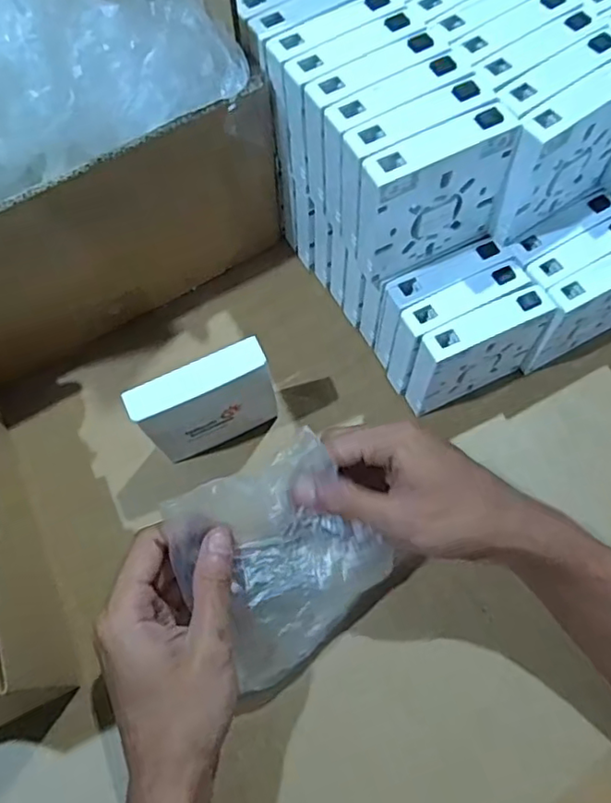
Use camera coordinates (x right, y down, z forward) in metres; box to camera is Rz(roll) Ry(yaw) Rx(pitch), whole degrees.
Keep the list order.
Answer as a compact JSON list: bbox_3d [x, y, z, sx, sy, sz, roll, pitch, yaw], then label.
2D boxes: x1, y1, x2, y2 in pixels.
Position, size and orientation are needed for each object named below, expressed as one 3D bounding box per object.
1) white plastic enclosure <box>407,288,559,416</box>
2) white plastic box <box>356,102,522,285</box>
[{"bbox_3d":[0.113,-0.030,0.407,0.087,0.087,0.024,-25,70,-8],"label":"white plastic enclosure"},{"bbox_3d":[0.072,-0.115,0.349,0.090,0.088,0.024,-25,70,-8],"label":"white plastic box"}]

